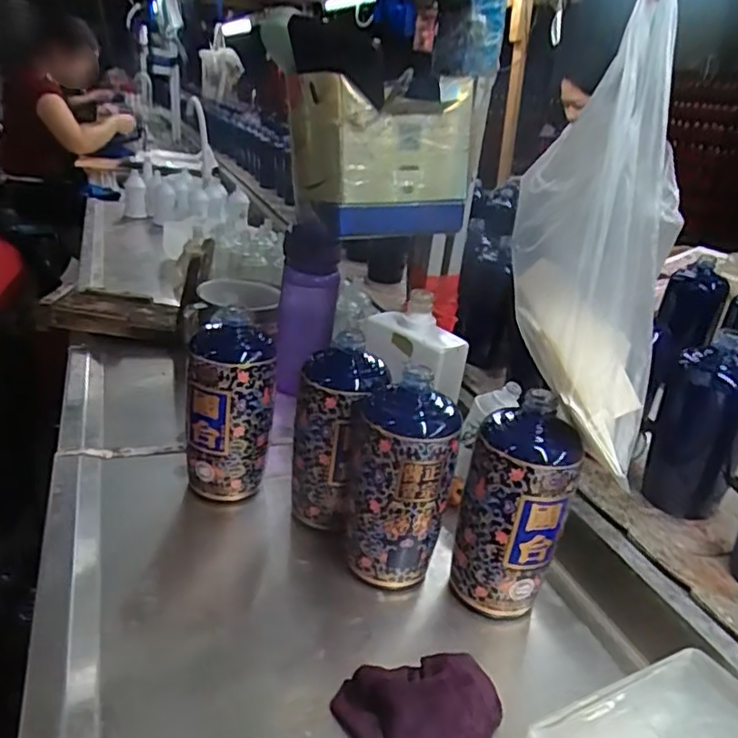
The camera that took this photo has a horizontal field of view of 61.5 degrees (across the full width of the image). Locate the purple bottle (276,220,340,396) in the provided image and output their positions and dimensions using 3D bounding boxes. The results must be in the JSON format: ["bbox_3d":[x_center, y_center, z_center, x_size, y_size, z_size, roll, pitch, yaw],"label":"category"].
[{"bbox_3d":[-0.081,-0.069,0.802,0.075,0.221,0.058,3,25,-8],"label":"purple bottle"}]

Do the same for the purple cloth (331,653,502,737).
[{"bbox_3d":[0.034,0.222,0.393,0.106,0.045,0.074,5,24,-3],"label":"purple cloth"}]

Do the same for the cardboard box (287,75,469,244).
[{"bbox_3d":[0.003,-0.209,0.608,0.148,0.134,0.129,-6,27,-26],"label":"cardboard box"}]

